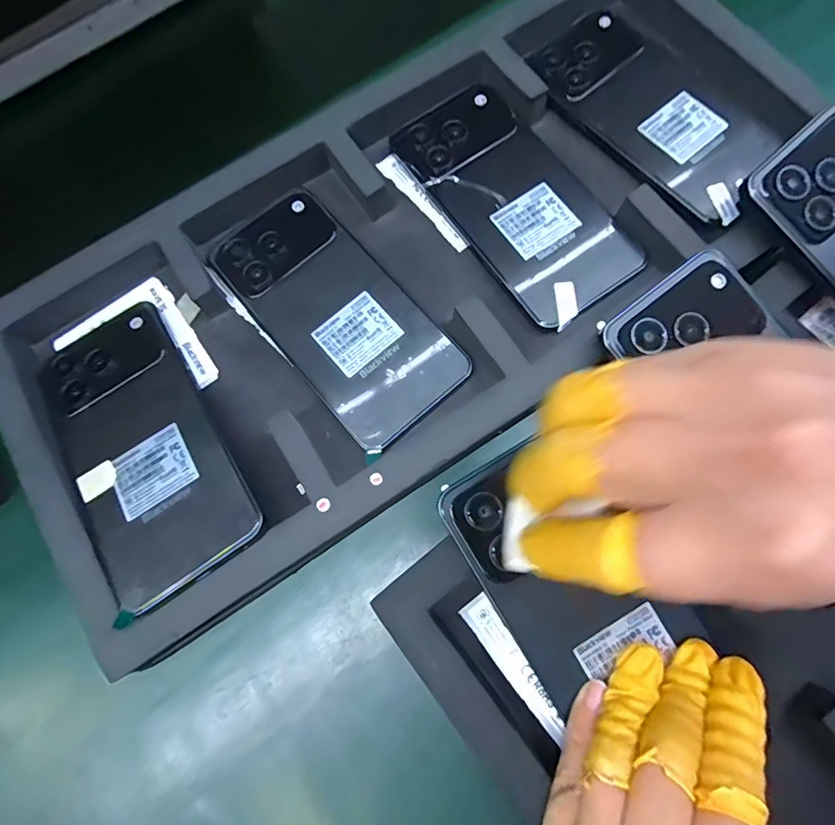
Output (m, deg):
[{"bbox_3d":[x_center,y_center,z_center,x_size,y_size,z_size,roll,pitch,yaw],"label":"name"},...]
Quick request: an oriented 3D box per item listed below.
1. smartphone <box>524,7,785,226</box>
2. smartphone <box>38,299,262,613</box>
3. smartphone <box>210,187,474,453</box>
[{"bbox_3d":[0.149,-0.189,0.291,0.087,0.010,0.157,-40,75,-7],"label":"smartphone"},{"bbox_3d":[-0.145,0.015,0.247,0.076,0.009,0.156,-35,69,-6],"label":"smartphone"},{"bbox_3d":[-0.045,-0.057,0.272,0.074,0.016,0.155,-40,75,-7],"label":"smartphone"}]

